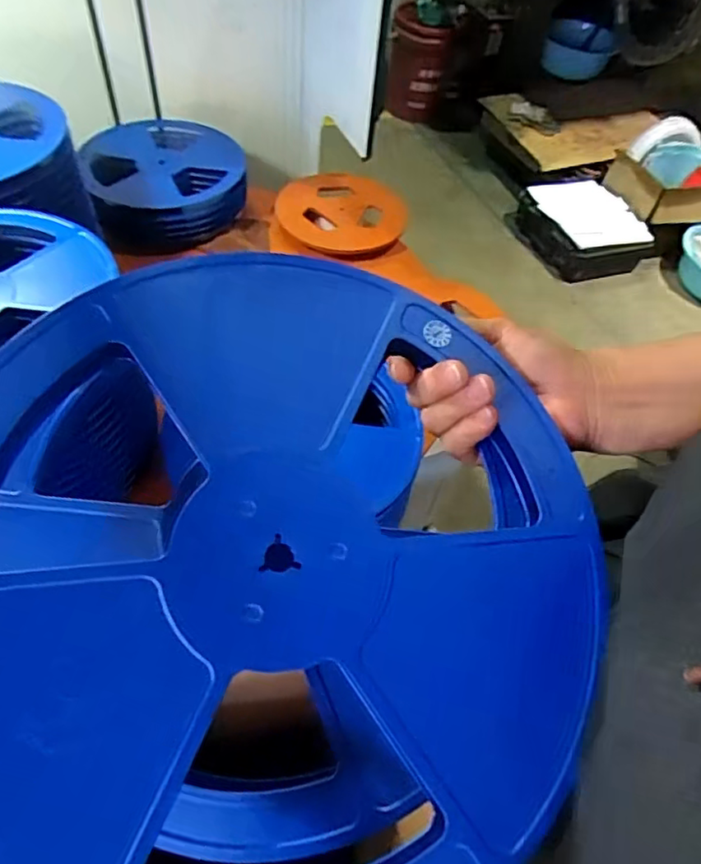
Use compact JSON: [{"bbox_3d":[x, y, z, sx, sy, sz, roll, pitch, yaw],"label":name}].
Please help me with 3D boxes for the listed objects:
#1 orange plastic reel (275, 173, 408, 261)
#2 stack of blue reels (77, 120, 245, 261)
[{"bbox_3d":[-0.018,-0.460,1.251,0.259,0.048,0.243,3,51,-3],"label":"orange plastic reel"},{"bbox_3d":[-0.372,-0.513,1.215,0.308,0.107,0.312,-13,54,-15],"label":"stack of blue reels"}]

